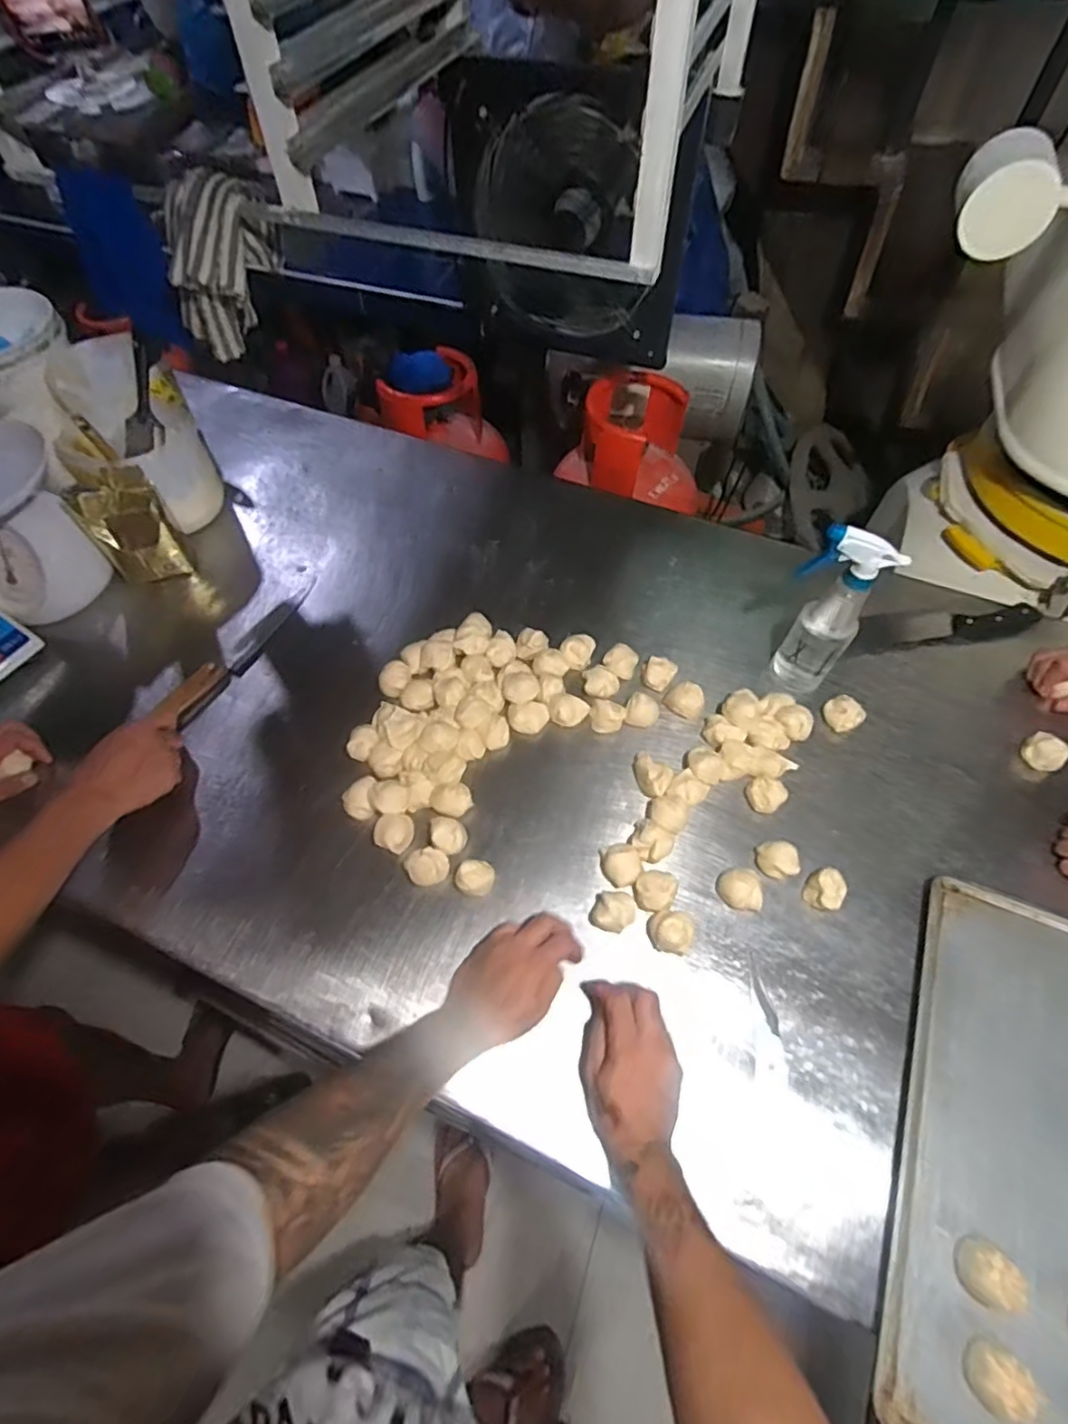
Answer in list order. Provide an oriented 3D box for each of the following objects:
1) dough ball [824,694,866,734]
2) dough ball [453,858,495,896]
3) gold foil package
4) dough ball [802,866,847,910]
[{"bbox_3d":[0.396,0.003,0.802,0.044,0.031,0.043,-1,58,1],"label":"dough ball"},{"bbox_3d":[-0.063,0.181,0.690,0.038,0.037,0.036,-1,58,1],"label":"dough ball"},{"bbox_3d":[-0.566,-0.250,0.900,0.104,0.183,0.062,-37,64,-19],"label":"gold foil package"},{"bbox_3d":[0.319,0.198,0.691,0.040,0.036,0.040,-1,58,1],"label":"dough ball"}]

